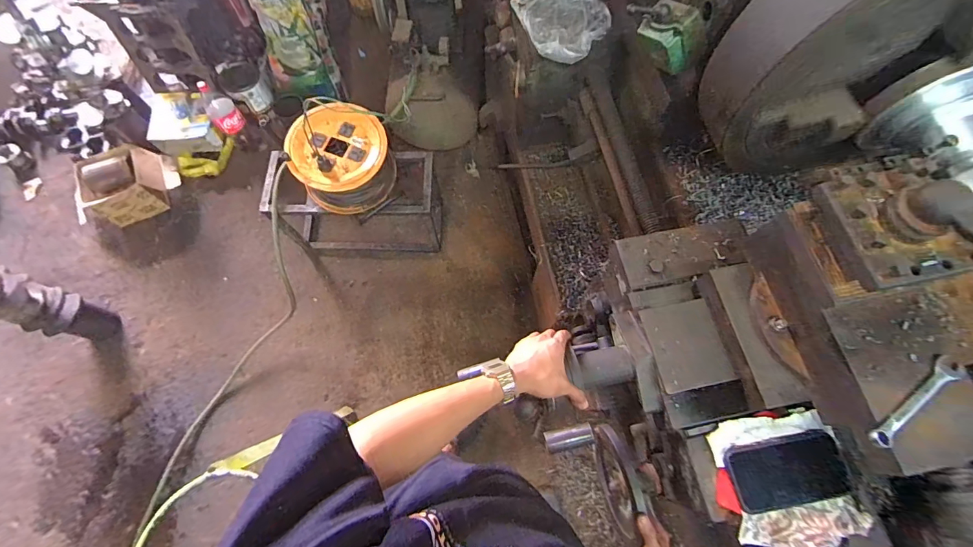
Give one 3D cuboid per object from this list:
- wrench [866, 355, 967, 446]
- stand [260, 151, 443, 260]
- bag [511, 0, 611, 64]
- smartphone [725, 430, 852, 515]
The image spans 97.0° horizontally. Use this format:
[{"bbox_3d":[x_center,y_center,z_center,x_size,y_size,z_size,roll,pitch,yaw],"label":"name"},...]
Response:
[{"bbox_3d":[0.532,0.156,0.530,0.170,0.015,0.026,-31,74,-13],"label":"wrench"},{"bbox_3d":[-0.452,-0.238,1.563,0.568,0.356,0.265,-2,70,-3],"label":"stand"},{"bbox_3d":[0.190,-0.606,1.025,0.203,0.035,0.215,-29,73,-11],"label":"bag"},{"bbox_3d":[0.444,0.289,0.632,0.176,0.012,0.090,-8,70,-4],"label":"smartphone"}]

